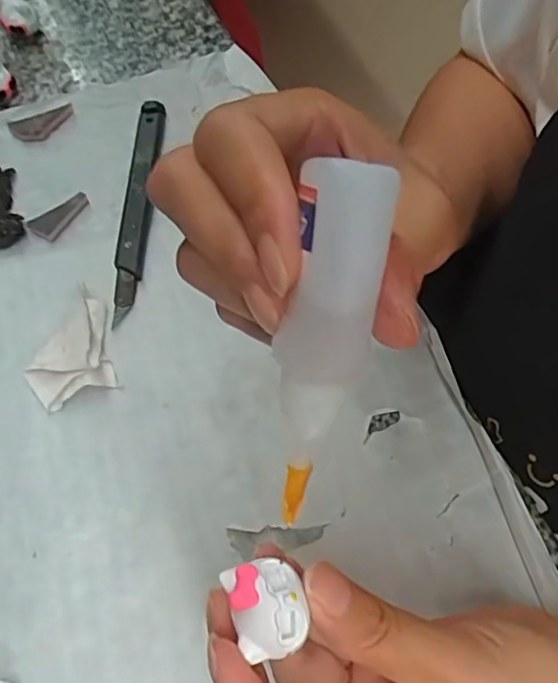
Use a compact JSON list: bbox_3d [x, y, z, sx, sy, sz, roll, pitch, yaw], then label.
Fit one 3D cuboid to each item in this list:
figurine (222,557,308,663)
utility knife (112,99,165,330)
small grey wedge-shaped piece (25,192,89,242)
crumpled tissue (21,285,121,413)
[{"bbox_3d":[-0.003,0.071,0.159,0.019,0.006,0.024,-18,65,-8],"label":"figurine"},{"bbox_3d":[-0.077,-0.077,0.326,0.017,0.010,0.143,0,64,0],"label":"utility knife"},{"bbox_3d":[-0.123,-0.072,0.328,0.017,0.008,0.034,33,69,15],"label":"small grey wedge-shaped piece"},{"bbox_3d":[-0.103,0.002,0.288,0.042,0.013,0.053,-20,66,-9],"label":"crumpled tissue"}]

